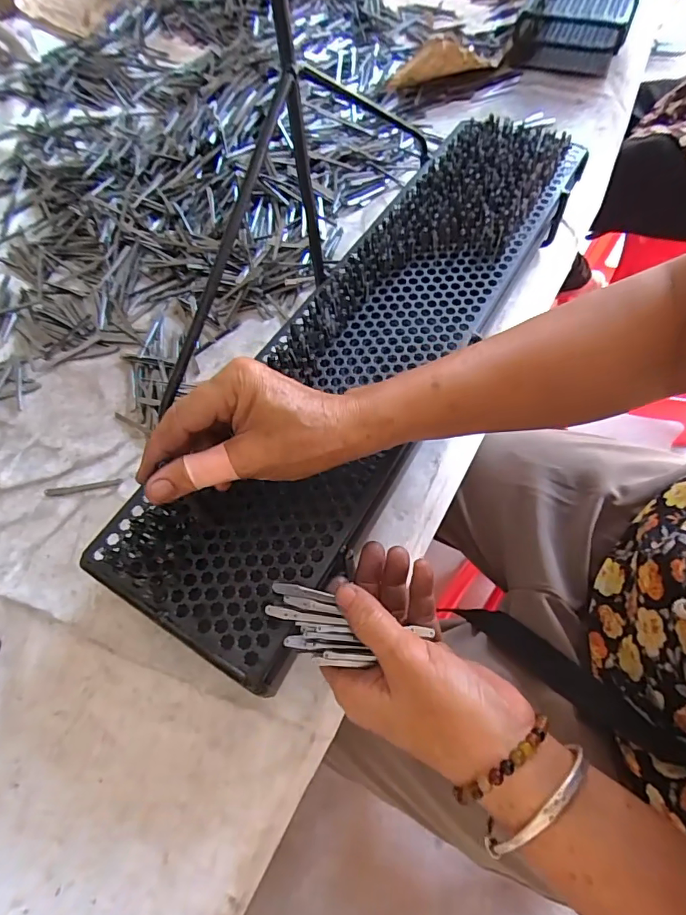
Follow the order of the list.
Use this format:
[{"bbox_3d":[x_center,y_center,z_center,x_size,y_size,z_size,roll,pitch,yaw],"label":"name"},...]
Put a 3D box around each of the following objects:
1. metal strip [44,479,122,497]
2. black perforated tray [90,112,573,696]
[{"bbox_3d":[-0.223,0.026,0.404,0.066,0.004,0.007,-8,75,2],"label":"metal strip"},{"bbox_3d":[0.036,-0.121,0.390,0.151,0.023,0.575,25,67,16],"label":"black perforated tray"}]

